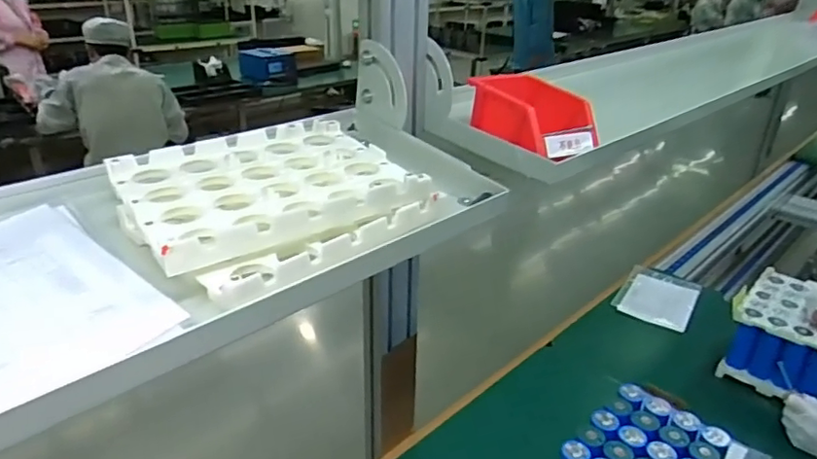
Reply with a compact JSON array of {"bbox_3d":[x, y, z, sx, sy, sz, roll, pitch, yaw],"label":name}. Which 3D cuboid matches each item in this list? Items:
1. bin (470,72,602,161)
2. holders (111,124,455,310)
[{"bbox_3d":[0.157,-0.148,0.742,0.106,0.067,0.151,-15,30,-30],"label":"bin"},{"bbox_3d":[-0.119,-0.033,0.522,0.245,0.049,0.207,-21,34,-38],"label":"holders"}]

